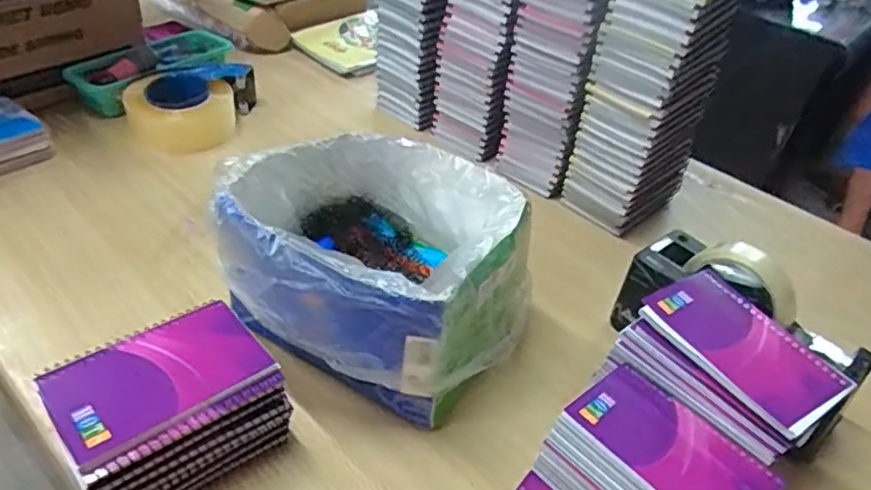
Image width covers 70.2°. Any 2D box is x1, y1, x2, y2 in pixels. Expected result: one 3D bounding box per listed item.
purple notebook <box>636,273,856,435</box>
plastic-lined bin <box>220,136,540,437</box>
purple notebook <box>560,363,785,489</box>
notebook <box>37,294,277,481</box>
[{"bbox_3d":[0.225,0.073,0.453,0.082,0.011,0.132,-20,47,-29],"label":"purple notebook"},{"bbox_3d":[-0.049,0.016,0.532,0.239,0.146,0.214,32,45,27],"label":"plastic-lined bin"},{"bbox_3d":[0.159,0.136,0.417,0.077,0.009,0.126,-26,50,-34],"label":"purple notebook"},{"bbox_3d":[-0.182,0.084,0.407,0.124,0.008,0.081,-25,49,-33],"label":"notebook"}]

